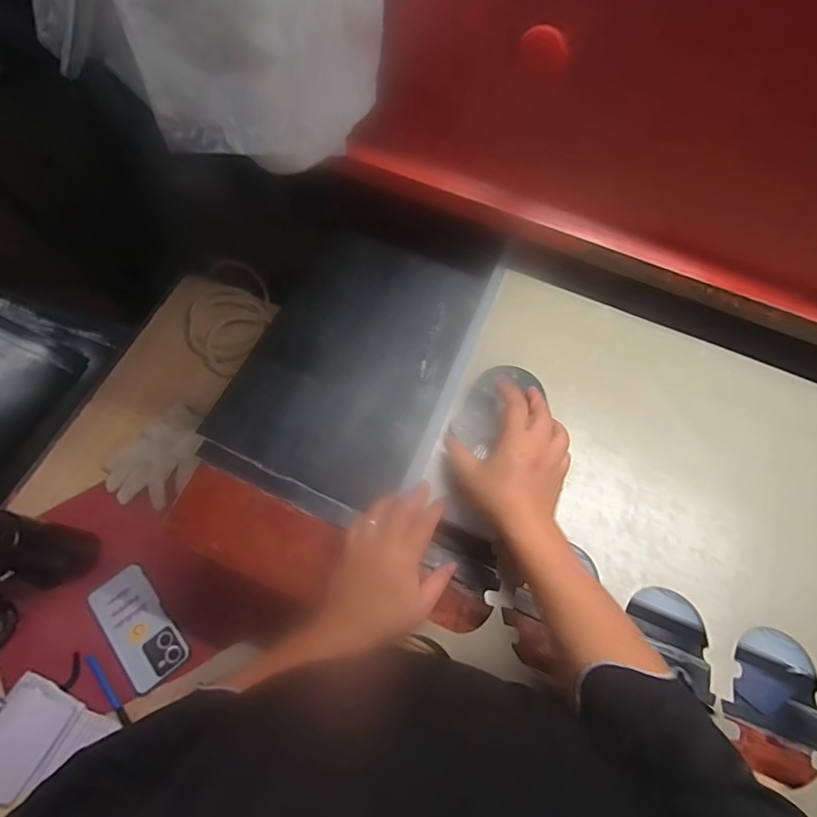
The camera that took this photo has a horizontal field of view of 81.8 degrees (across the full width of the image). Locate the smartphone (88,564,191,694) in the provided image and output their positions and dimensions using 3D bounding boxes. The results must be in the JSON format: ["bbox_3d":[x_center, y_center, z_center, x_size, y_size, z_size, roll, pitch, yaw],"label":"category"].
[{"bbox_3d":[-0.388,0.313,0.675,0.081,0.015,0.163,-36,74,-16],"label":"smartphone"}]

